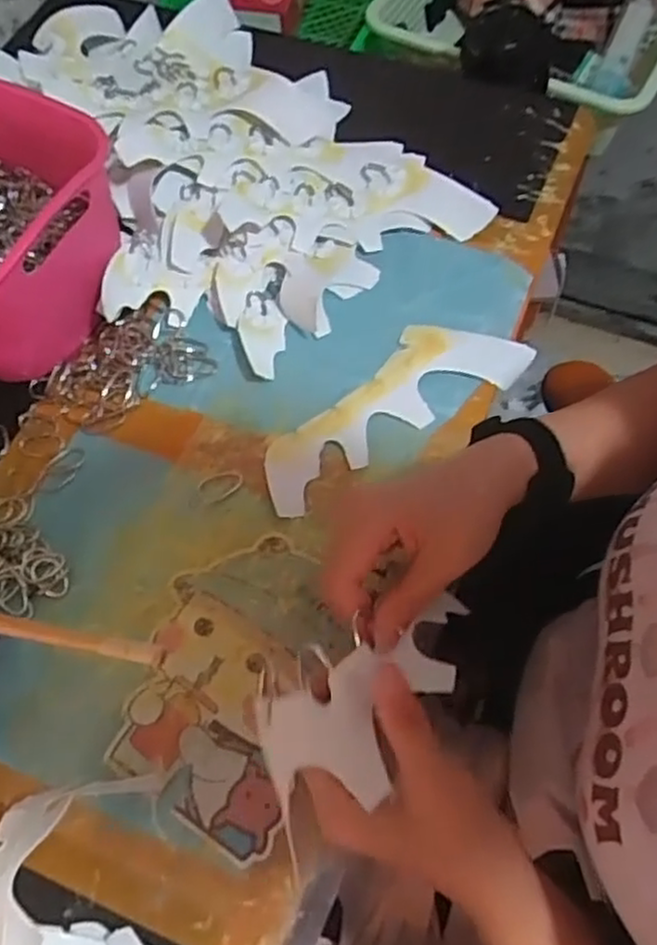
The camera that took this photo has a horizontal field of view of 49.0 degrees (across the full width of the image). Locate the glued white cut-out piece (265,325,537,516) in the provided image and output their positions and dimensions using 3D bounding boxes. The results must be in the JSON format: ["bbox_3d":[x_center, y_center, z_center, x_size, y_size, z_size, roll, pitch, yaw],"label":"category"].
[{"bbox_3d":[0.045,-0.056,0.545,0.226,0.010,0.077,-32,68,-14],"label":"glued white cut-out piece"}]

